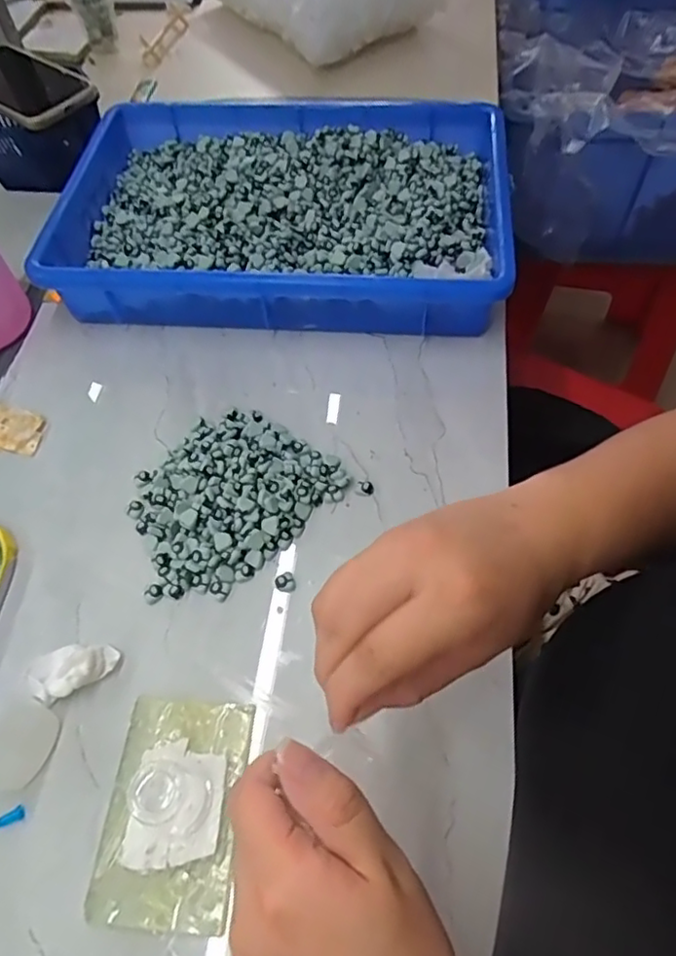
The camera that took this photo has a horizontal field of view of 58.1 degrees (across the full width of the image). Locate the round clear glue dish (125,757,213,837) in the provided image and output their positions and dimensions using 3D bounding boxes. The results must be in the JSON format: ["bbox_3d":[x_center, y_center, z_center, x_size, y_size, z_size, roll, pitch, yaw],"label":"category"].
[{"bbox_3d":[-0.085,0.160,0.306,0.035,0.040,0.028,17,61,11],"label":"round clear glue dish"}]

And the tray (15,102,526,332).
[{"bbox_3d":[-0.048,-0.230,0.529,0.366,0.062,0.246,5,59,4],"label":"tray"}]

